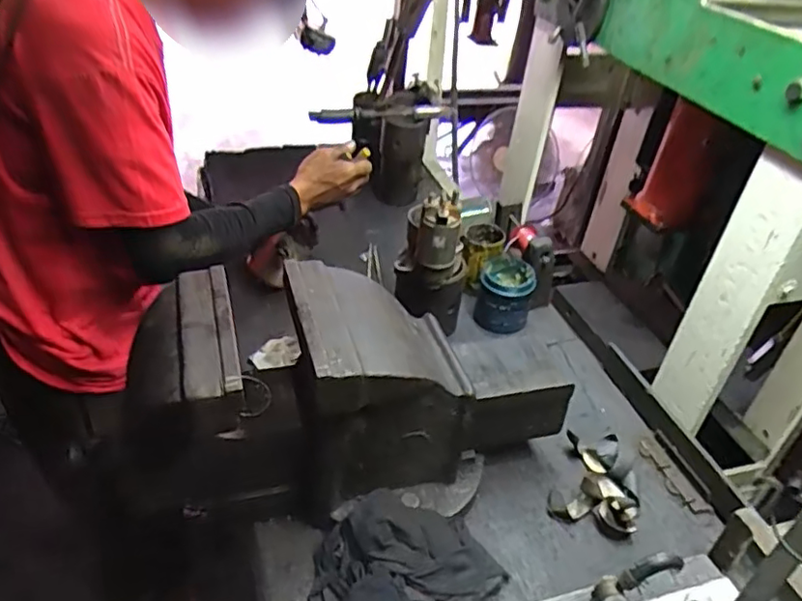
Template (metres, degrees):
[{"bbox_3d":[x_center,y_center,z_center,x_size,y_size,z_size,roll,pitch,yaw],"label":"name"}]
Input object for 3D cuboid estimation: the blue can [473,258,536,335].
[{"bbox_3d":[0.178,-0.010,1.079,0.095,0.087,0.106,16,37,11],"label":"blue can"}]

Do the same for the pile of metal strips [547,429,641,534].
[{"bbox_3d":[0.255,0.235,0.829,0.109,0.034,0.136,11,37,6],"label":"pile of metal strips"}]

